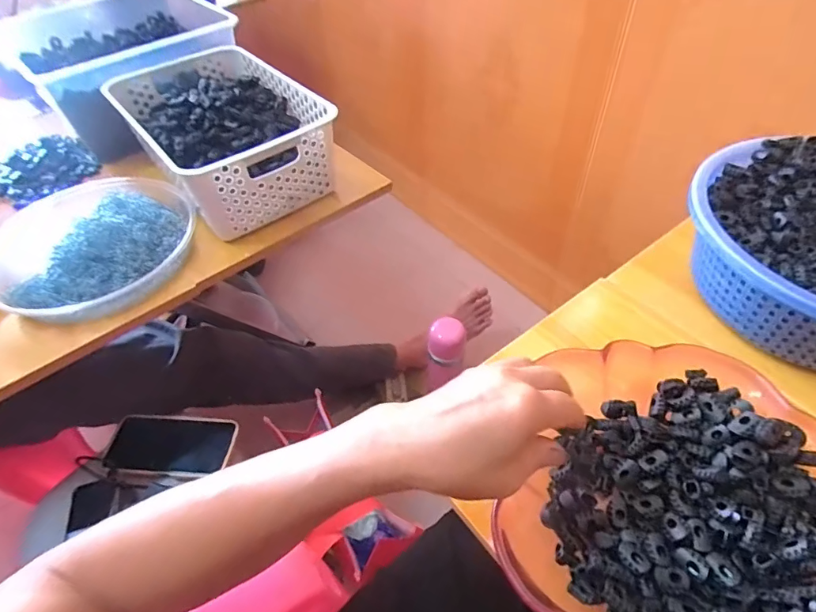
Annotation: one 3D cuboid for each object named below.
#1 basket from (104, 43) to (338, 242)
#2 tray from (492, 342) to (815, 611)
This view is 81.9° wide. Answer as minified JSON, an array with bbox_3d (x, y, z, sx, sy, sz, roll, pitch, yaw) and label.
[{"bbox_3d":[-0.251,-0.236,0.646,0.206,0.107,0.305,-33,54,-23],"label":"basket"},{"bbox_3d":[0.204,0.141,0.337,0.215,0.045,0.230,23,54,22],"label":"tray"}]

